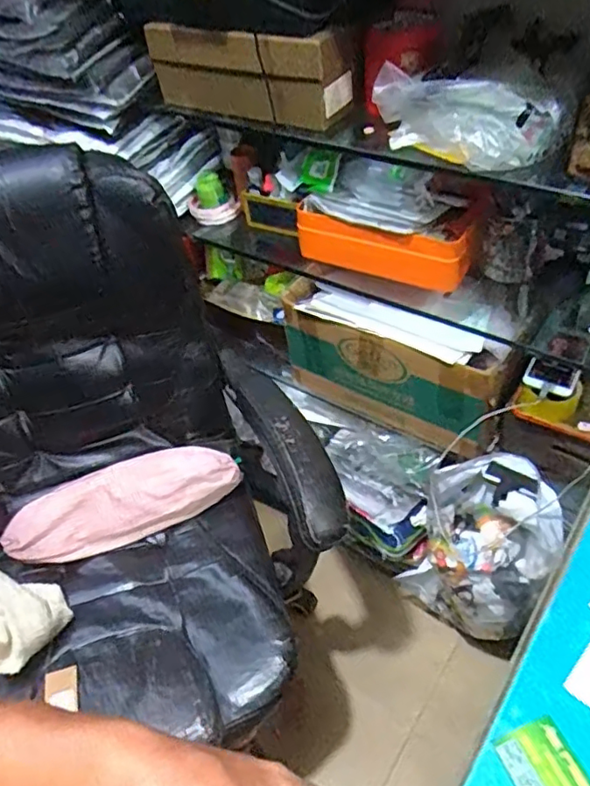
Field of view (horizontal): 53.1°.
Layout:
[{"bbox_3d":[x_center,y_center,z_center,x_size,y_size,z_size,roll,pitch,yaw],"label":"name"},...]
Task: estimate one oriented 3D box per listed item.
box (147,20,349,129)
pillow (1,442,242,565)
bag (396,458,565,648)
[{"bbox_3d":[-0.076,-0.475,0.886,0.329,0.128,0.085,25,54,28],"label":"box"},{"bbox_3d":[-0.297,0.184,1.030,0.396,0.101,0.109,-20,47,-12],"label":"pillow"},{"bbox_3d":[0.347,0.337,1.139,0.208,0.427,0.198,-20,47,-12],"label":"bag"}]

